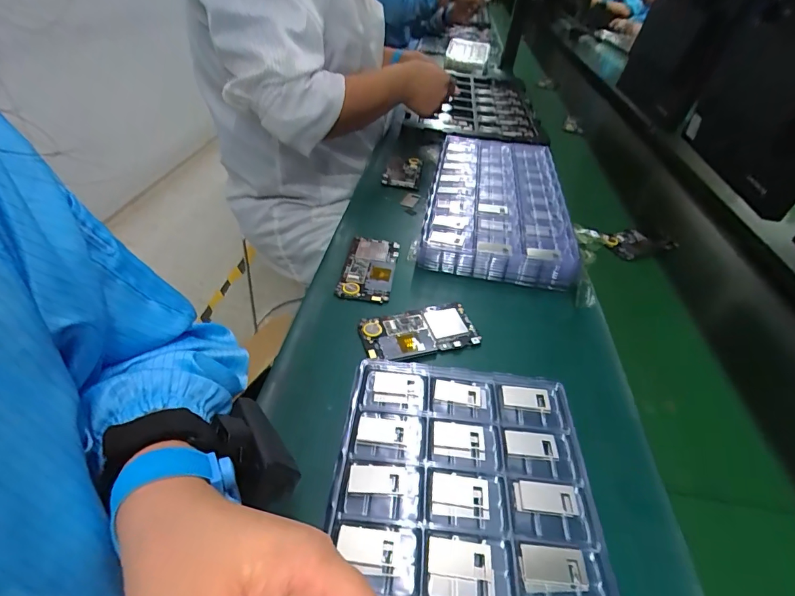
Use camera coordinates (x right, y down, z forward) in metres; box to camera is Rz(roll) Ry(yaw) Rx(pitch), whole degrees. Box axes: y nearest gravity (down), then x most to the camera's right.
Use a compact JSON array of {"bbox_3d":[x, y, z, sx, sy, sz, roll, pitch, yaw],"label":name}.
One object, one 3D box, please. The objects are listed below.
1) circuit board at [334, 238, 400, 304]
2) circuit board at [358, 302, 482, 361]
[{"bbox_3d":[-0.037,-0.039,0.535,0.065,0.011,0.120,8,42,4],"label":"circuit board"},{"bbox_3d":[0.024,0.036,0.456,0.123,0.005,0.063,-10,44,-15],"label":"circuit board"}]

